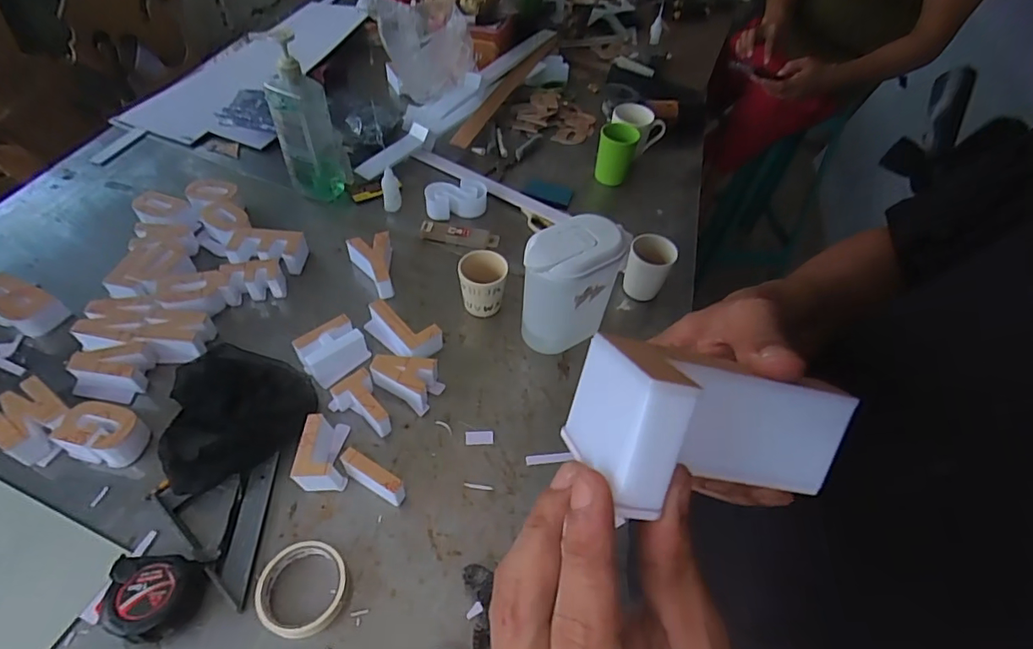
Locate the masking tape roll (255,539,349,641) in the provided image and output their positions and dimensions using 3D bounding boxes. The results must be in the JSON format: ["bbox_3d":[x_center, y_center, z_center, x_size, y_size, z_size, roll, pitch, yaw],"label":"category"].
[{"bbox_3d":[-0.228,0.280,0.550,0.090,0.022,0.091,2,50,-2],"label":"masking tape roll"}]

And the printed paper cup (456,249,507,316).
[{"bbox_3d":[-0.052,-0.059,0.803,0.070,0.092,0.064,2,50,-2],"label":"printed paper cup"}]

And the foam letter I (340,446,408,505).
[{"bbox_3d":[-0.171,0.184,0.620,0.082,0.048,0.017,26,54,17],"label":"foam letter I"}]

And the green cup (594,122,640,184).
[{"bbox_3d":[0.200,-0.342,1.040,0.075,0.101,0.063,11,52,3],"label":"green cup"}]

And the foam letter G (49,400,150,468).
[{"bbox_3d":[-0.506,0.135,0.634,0.089,0.047,0.062,11,51,5],"label":"foam letter G"}]

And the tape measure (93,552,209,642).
[{"bbox_3d":[-0.375,0.282,0.534,0.091,0.037,0.076,1,50,-3],"label":"tape measure"}]

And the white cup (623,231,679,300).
[{"bbox_3d":[0.213,-0.089,0.838,0.069,0.106,0.068,2,50,-2],"label":"white cup"}]

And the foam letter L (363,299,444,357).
[{"bbox_3d":[-0.165,0.010,0.764,0.060,0.051,0.126,-36,61,-28],"label":"foam letter L"}]

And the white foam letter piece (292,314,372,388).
[{"bbox_3d":[-0.263,0.035,0.734,0.063,0.043,0.084,39,58,25],"label":"white foam letter piece"}]

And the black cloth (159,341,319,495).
[{"bbox_3d":[-0.374,0.101,0.680,0.182,0.029,0.204,-28,58,-24],"label":"black cloth"}]

